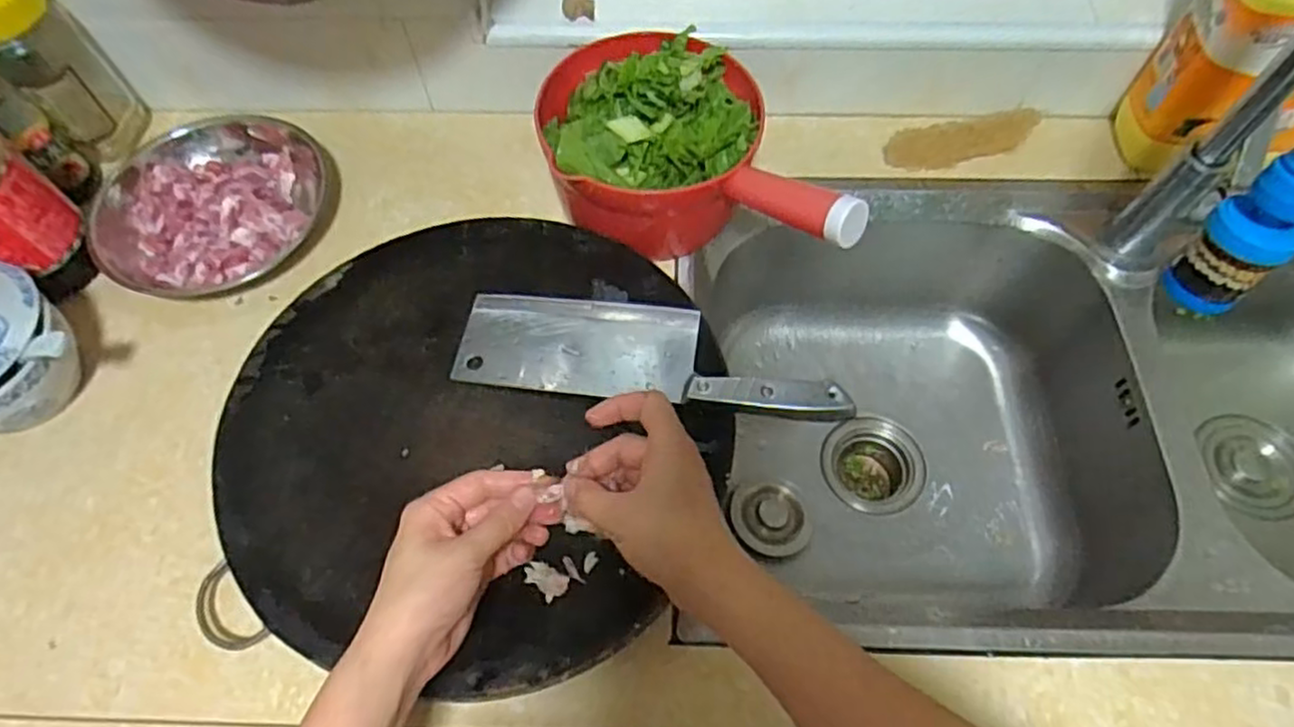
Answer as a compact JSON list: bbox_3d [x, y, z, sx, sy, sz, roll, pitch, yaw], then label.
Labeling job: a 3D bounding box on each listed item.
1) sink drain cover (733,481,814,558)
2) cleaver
[{"bbox_3d":[0.127,0.158,0.735,0.084,0.016,0.073,29,67,15],"label":"sink drain cover"},{"bbox_3d":[0.001,-0.012,0.551,0.293,0.026,0.086,7,62,5],"label":"cleaver"}]

